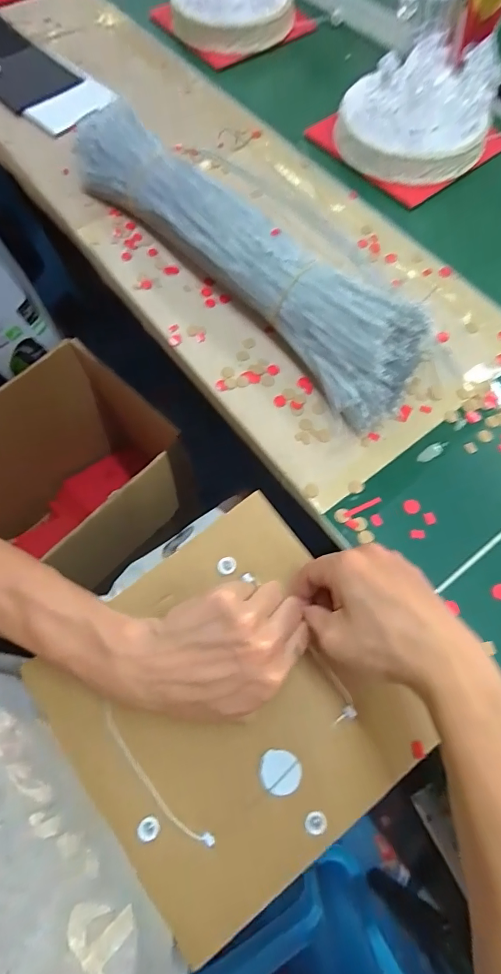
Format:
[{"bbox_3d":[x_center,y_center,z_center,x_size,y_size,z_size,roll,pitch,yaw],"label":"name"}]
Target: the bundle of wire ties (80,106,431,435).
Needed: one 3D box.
[{"bbox_3d":[-0.027,-0.293,0.510,0.127,0.082,0.560,-37,72,-13],"label":"bundle of wire ties"}]

